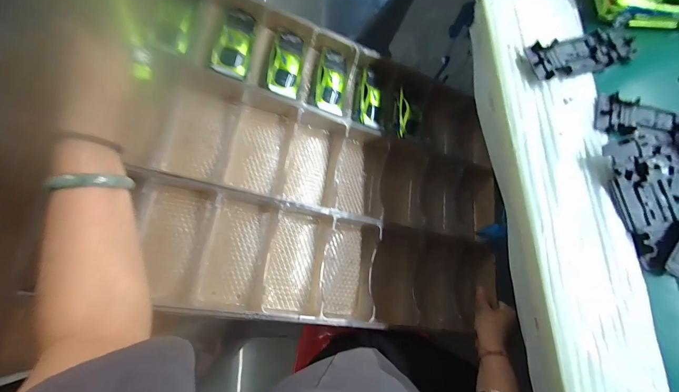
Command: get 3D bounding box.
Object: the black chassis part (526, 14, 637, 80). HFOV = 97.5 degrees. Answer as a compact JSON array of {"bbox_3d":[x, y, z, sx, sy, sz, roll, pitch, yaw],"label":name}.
[{"bbox_3d":[0.286,-0.169,0.347,0.131,0.014,0.052,-18,74,-5],"label":"black chassis part"}]

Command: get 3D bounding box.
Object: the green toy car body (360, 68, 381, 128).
[{"bbox_3d":[0.054,-0.172,0.533,0.035,0.030,0.113,2,74,1],"label":"green toy car body"}]

